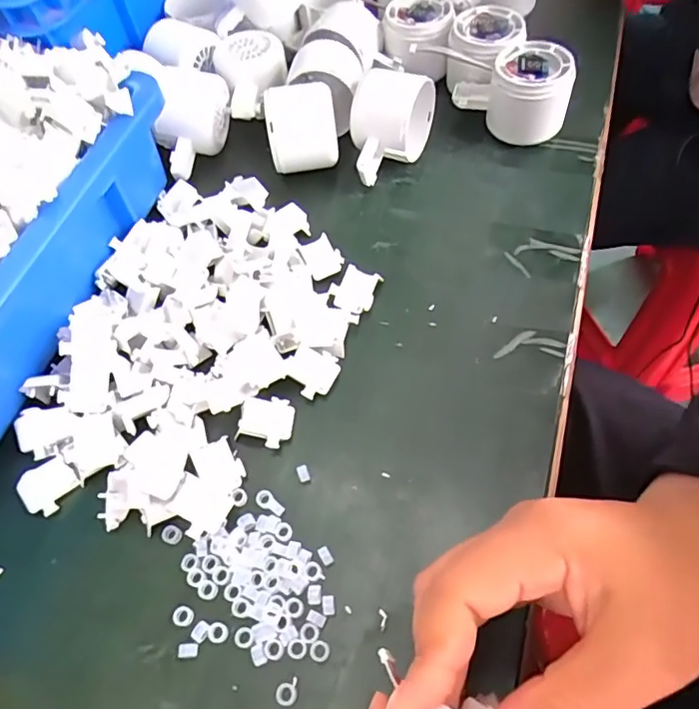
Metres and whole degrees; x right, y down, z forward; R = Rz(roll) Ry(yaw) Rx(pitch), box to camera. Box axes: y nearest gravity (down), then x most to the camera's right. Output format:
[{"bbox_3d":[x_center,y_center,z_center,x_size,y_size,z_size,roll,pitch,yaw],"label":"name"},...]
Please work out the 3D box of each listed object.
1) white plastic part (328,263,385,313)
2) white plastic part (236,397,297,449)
[{"bbox_3d":[0.003,-0.043,0.363,0.029,0.009,0.032,14,61,12],"label":"white plastic part"},{"bbox_3d":[-0.049,0.038,0.320,0.032,0.006,0.029,7,60,9],"label":"white plastic part"}]

